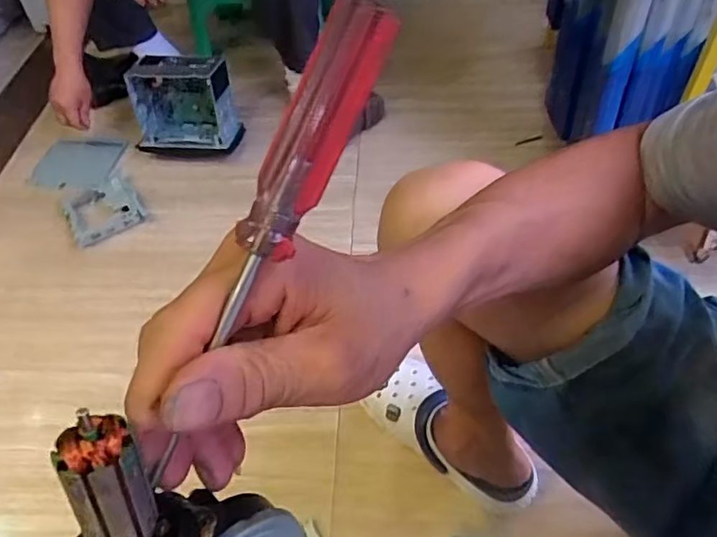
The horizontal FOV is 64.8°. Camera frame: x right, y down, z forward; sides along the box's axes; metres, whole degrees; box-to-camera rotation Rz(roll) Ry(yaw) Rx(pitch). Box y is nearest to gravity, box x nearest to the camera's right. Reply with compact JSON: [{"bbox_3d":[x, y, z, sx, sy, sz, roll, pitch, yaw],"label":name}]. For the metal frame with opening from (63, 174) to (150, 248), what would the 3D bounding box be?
[{"bbox_3d":[-0.516,-0.122,1.142,0.141,0.030,0.140,-24,55,-16],"label":"metal frame with opening"}]

